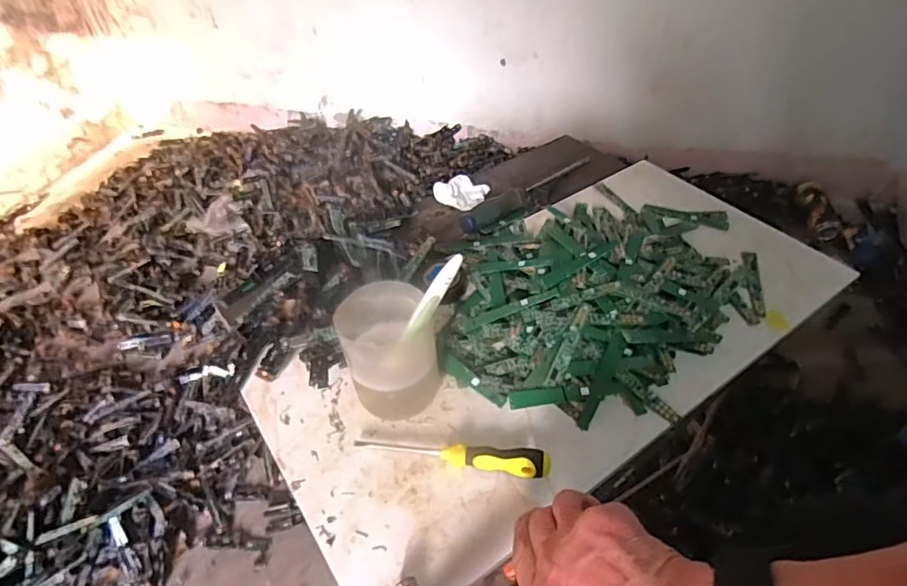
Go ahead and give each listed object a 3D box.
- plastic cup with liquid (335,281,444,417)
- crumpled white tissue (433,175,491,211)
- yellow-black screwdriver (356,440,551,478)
[{"bbox_3d":[-0.052,0.050,0.459,0.077,0.097,0.073,-1,44,1],"label":"plastic cup with liquid"},{"bbox_3d":[0.009,-0.134,0.717,0.061,0.022,0.052,20,48,21],"label":"crumpled white tissue"},{"bbox_3d":[-0.001,0.129,0.440,0.156,0.021,0.021,7,44,9],"label":"yellow-black screwdriver"}]

